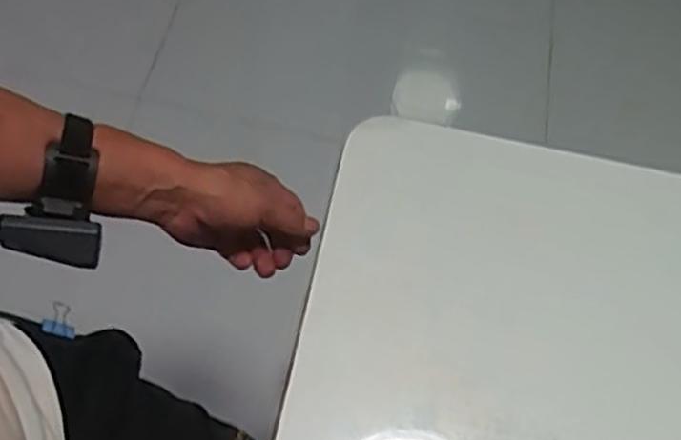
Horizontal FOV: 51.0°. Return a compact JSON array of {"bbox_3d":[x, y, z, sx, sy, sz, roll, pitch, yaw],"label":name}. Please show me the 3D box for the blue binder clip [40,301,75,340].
[{"bbox_3d":[-0.229,0.081,0.585,0.028,0.010,0.038,34,20,-29],"label":"blue binder clip"}]

